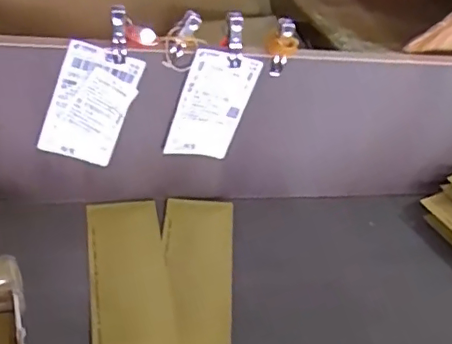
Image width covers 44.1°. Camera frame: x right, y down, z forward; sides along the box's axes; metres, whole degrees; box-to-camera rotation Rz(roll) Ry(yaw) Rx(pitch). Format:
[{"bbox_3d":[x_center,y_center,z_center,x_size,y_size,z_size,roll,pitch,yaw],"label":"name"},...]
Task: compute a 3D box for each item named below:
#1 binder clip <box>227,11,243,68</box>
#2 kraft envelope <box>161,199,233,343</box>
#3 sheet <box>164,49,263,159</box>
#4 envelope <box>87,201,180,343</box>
[{"bbox_3d":[0.009,-0.137,0.573,0.017,0.056,0.019,6,39,-5],"label":"binder clip"},{"bbox_3d":[-0.032,0.122,0.573,0.076,0.011,0.269,6,39,-4],"label":"kraft envelope"},{"bbox_3d":[-0.015,-0.069,0.612,0.077,0.132,0.006,5,38,-27],"label":"sheet"},{"bbox_3d":[-0.095,0.127,0.562,0.080,0.011,0.273,-1,40,-16],"label":"envelope"}]

